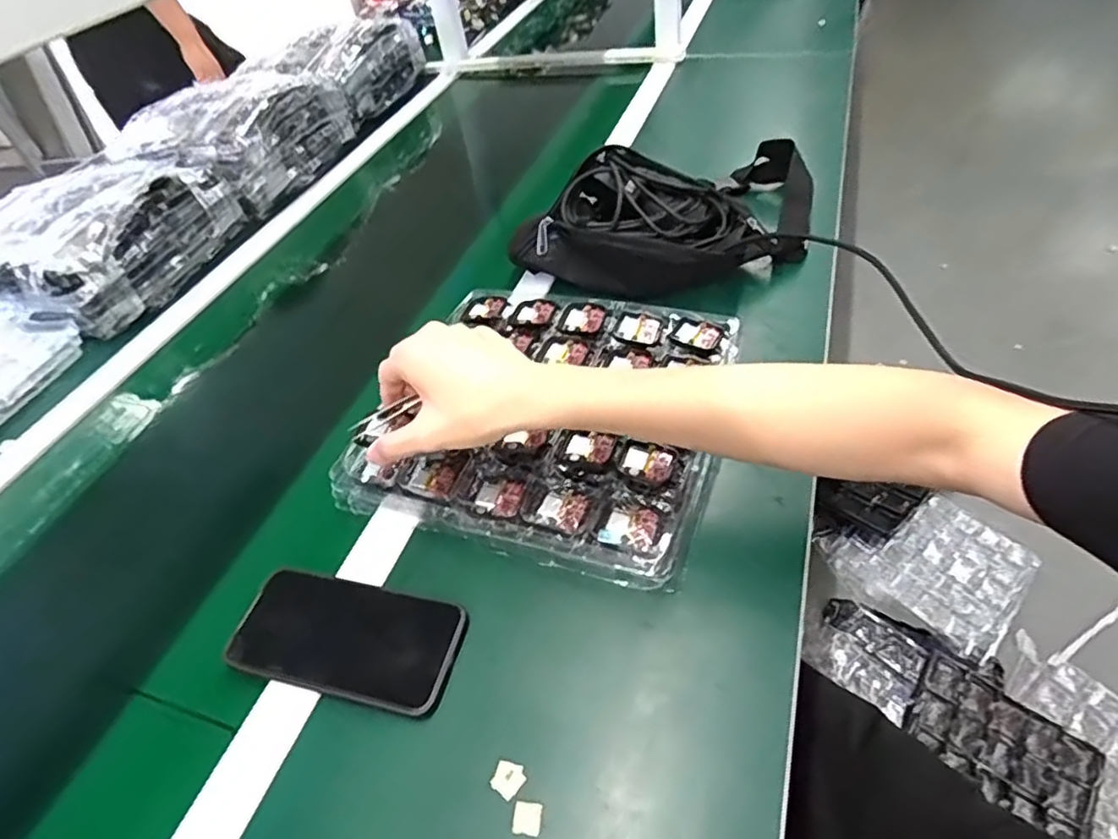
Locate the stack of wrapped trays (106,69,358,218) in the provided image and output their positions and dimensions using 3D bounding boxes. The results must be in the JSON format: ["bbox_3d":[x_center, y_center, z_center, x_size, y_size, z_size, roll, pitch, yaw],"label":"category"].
[{"bbox_3d":[-0.529,-0.463,1.027,0.241,0.121,0.316,6,49,17],"label":"stack of wrapped trays"}]

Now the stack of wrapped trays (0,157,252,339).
[{"bbox_3d":[-0.632,-0.245,0.849,0.262,0.102,0.303,9,50,20],"label":"stack of wrapped trays"}]

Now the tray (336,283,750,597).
[{"bbox_3d":[-0.011,-0.012,0.546,0.284,0.044,0.261,13,50,17],"label":"tray"}]

